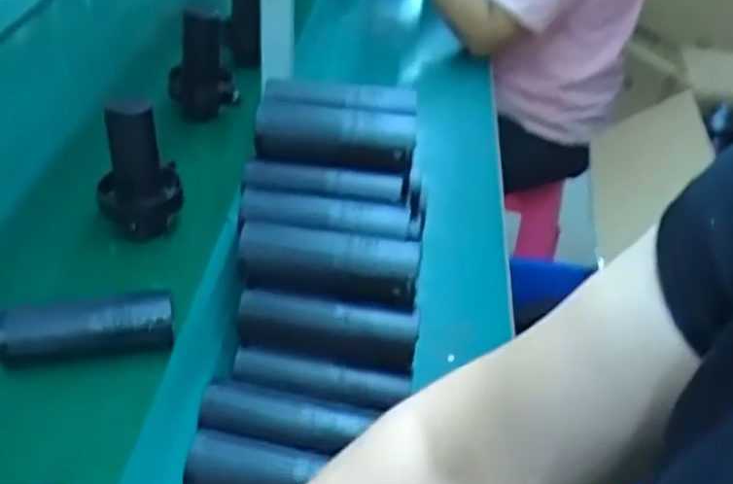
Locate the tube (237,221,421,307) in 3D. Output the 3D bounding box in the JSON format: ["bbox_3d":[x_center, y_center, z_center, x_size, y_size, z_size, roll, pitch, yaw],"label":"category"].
[{"bbox_3d":[-0.035,0.023,0.698,0.161,0.052,0.051,7,37,1],"label":"tube"}]

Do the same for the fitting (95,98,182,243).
[{"bbox_3d":[-0.269,-0.098,0.899,0.090,0.173,0.094,-8,39,-18],"label":"fitting"}]

